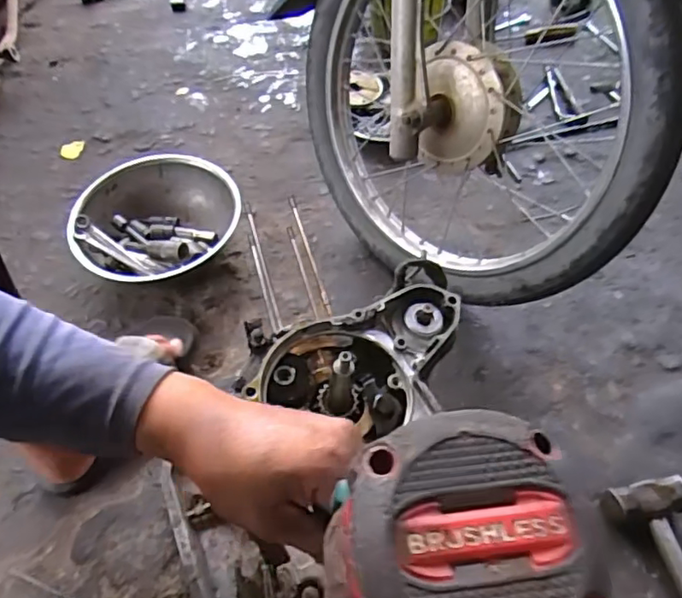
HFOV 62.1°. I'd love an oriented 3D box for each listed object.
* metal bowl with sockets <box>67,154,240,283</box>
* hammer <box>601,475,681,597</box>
[{"bbox_3d":[-0.305,-0.126,0.948,0.240,0.085,0.256,-2,53,2],"label":"metal bowl with sockets"},{"bbox_3d":[0.389,0.333,0.619,0.098,0.053,0.259,-12,53,-6],"label":"hammer"}]

